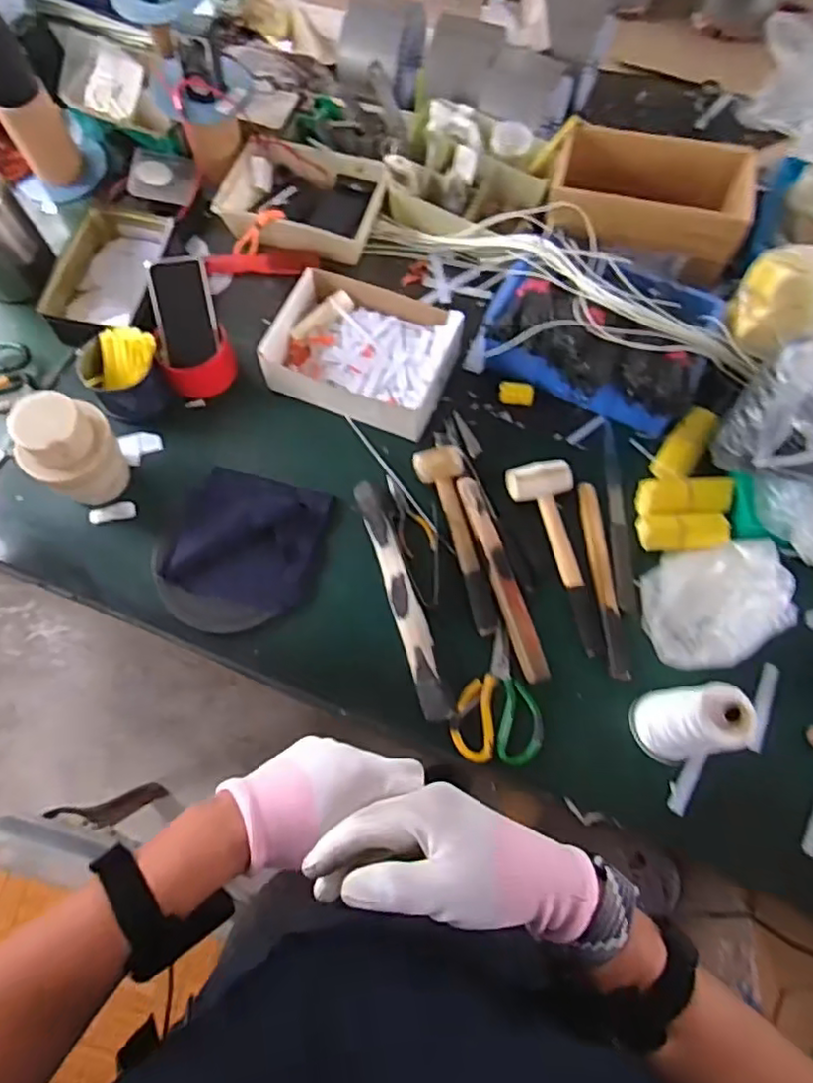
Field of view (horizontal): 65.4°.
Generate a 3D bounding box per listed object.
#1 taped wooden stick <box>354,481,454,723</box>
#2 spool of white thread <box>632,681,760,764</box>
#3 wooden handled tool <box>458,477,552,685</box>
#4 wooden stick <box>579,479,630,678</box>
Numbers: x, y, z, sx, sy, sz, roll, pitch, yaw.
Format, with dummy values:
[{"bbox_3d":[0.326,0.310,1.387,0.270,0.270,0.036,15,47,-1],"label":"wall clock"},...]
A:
[{"bbox_3d":[-0.006,0.067,0.802,0.036,0.025,0.315,-17,71,-6],"label":"taped wooden stick"},{"bbox_3d":[0.308,0.200,0.690,0.070,0.165,0.081,-13,71,-4],"label":"spool of white thread"},{"bbox_3d":[0.123,0.042,0.811,0.034,0.012,0.276,-15,71,-5],"label":"wooden handled tool"},{"bbox_3d":[0.254,0.046,0.817,0.028,0.015,0.256,-4,71,-1],"label":"wooden stick"}]

